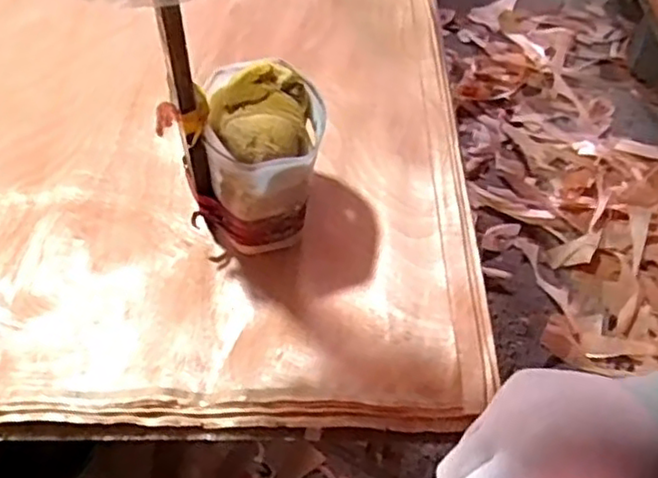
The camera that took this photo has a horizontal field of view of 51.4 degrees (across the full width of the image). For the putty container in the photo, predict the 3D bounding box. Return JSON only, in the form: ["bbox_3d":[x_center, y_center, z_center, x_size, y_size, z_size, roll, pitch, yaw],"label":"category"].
[{"bbox_3d":[-0.065,-0.078,0.656,0.110,0.147,0.131,5,56,2],"label":"putty container"}]

